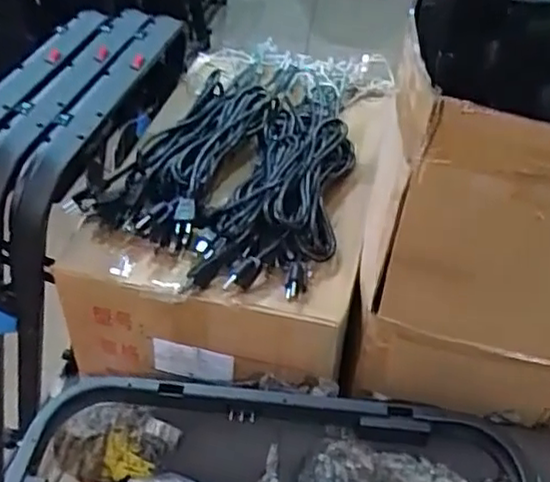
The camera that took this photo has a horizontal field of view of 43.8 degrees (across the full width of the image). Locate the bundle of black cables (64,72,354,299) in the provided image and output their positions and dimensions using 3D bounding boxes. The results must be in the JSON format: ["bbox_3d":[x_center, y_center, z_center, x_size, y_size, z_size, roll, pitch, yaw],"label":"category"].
[{"bbox_3d":[-0.025,-0.112,0.917,0.305,0.052,0.454,20,45,19],"label":"bundle of black cables"}]

